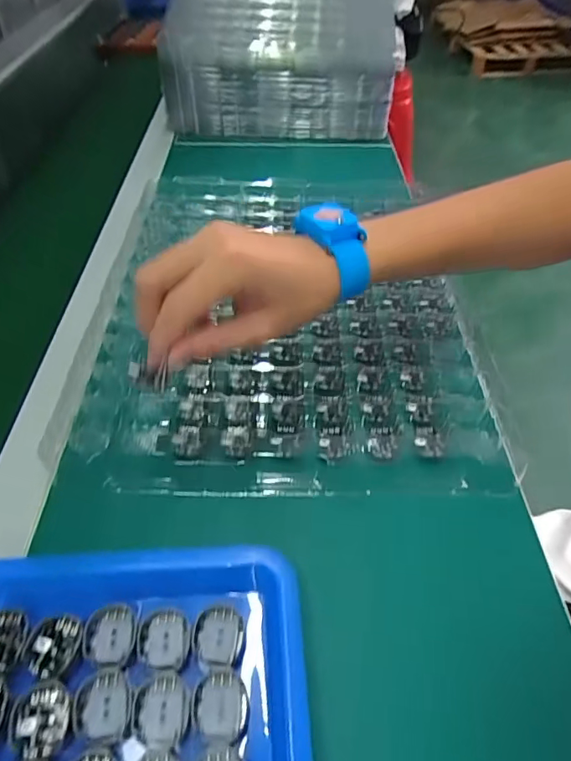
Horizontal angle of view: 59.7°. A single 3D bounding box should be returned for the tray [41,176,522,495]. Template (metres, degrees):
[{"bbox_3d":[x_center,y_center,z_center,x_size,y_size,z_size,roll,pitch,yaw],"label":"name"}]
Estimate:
[{"bbox_3d":[-0.004,-0.069,0.420,0.297,0.022,0.354,-1,47,0],"label":"tray"}]

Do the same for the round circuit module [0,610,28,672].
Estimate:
[{"bbox_3d":[-0.138,0.126,0.240,0.024,0.004,0.027,-10,48,-9],"label":"round circuit module"}]

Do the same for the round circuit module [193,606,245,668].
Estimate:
[{"bbox_3d":[-0.033,0.126,0.246,0.024,0.004,0.026,0,47,0],"label":"round circuit module"}]

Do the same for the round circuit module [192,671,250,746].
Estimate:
[{"bbox_3d":[-0.029,0.149,0.228,0.025,0.006,0.027,0,47,0],"label":"round circuit module"}]

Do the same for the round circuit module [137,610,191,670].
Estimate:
[{"bbox_3d":[-0.059,0.126,0.243,0.025,0.004,0.025,0,47,0],"label":"round circuit module"}]

